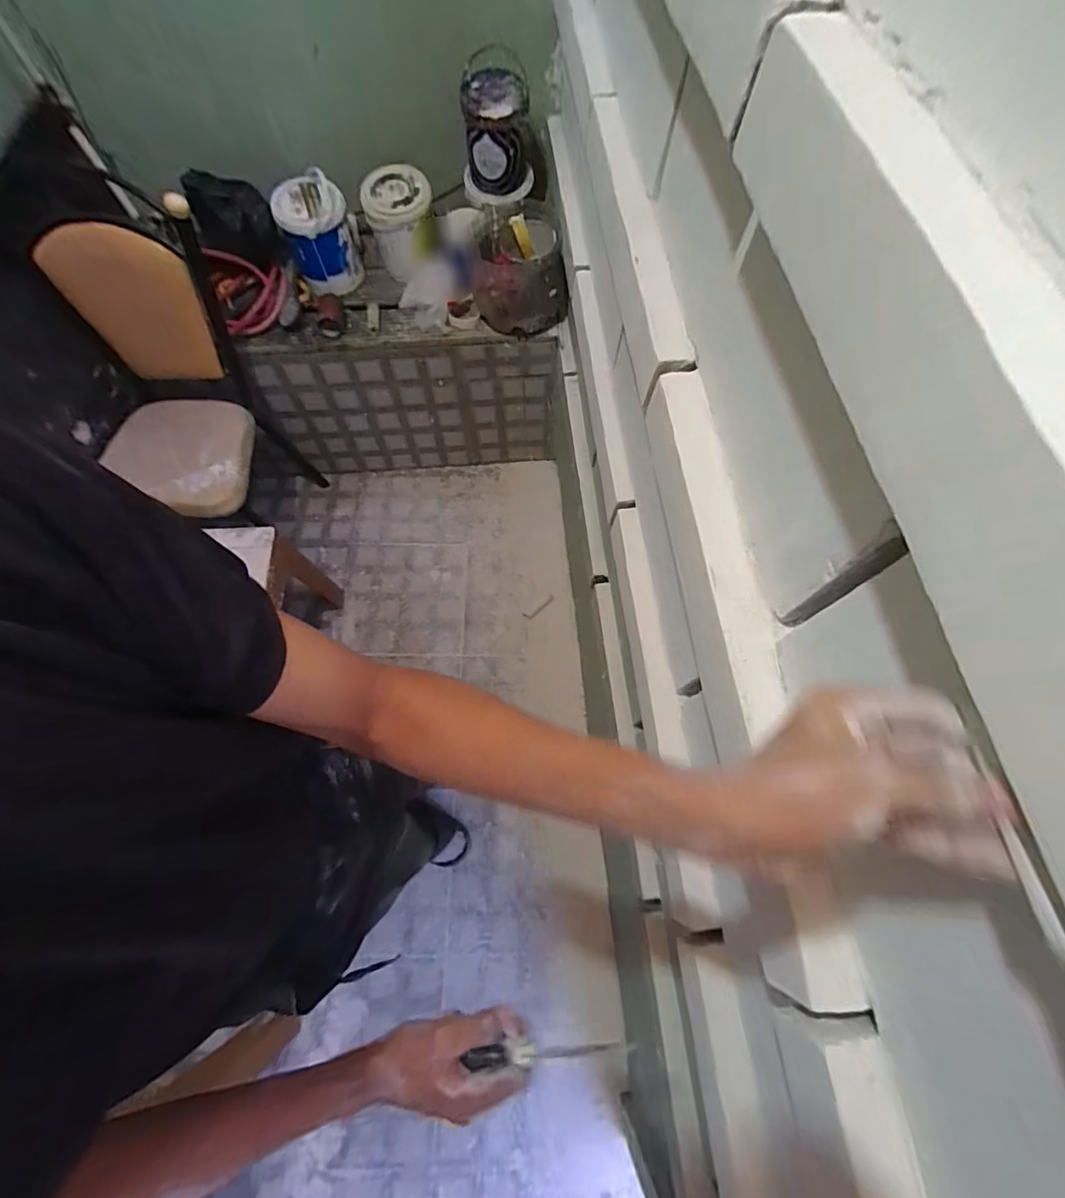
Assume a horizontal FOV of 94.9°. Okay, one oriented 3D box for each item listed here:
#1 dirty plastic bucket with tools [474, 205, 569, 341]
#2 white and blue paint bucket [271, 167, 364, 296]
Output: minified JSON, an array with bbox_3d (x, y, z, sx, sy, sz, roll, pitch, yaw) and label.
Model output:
[{"bbox_3d":[-0.034,-0.847,1.261,0.236,0.188,0.219,0,66,-1],"label":"dirty plastic bucket with tools"},{"bbox_3d":[-0.567,-0.966,1.300,0.174,0.199,0.177,1,68,-2],"label":"white and blue paint bucket"}]

